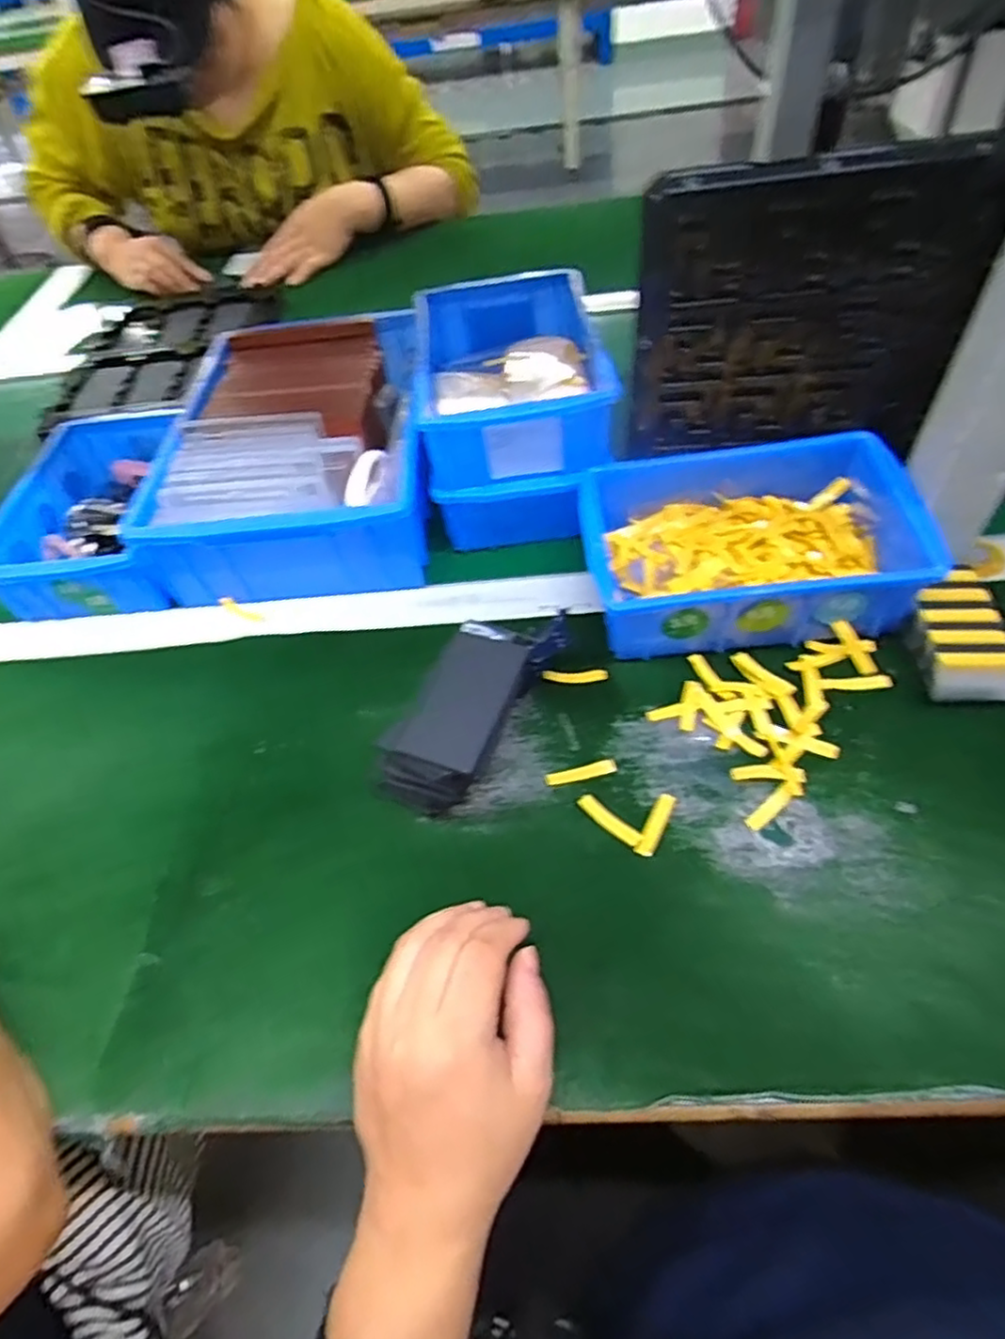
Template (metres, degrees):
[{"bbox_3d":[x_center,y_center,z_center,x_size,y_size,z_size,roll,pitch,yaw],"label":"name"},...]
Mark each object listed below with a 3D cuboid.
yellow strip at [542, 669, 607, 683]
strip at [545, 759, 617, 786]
[{"bbox_3d":[0.047,0.004,0.434,0.042,0.004,0.009,-2,53,5],"label":"yellow strip"},{"bbox_3d":[0.046,0.061,0.393,0.042,0.004,0.008,-13,69,-5],"label":"strip"}]

